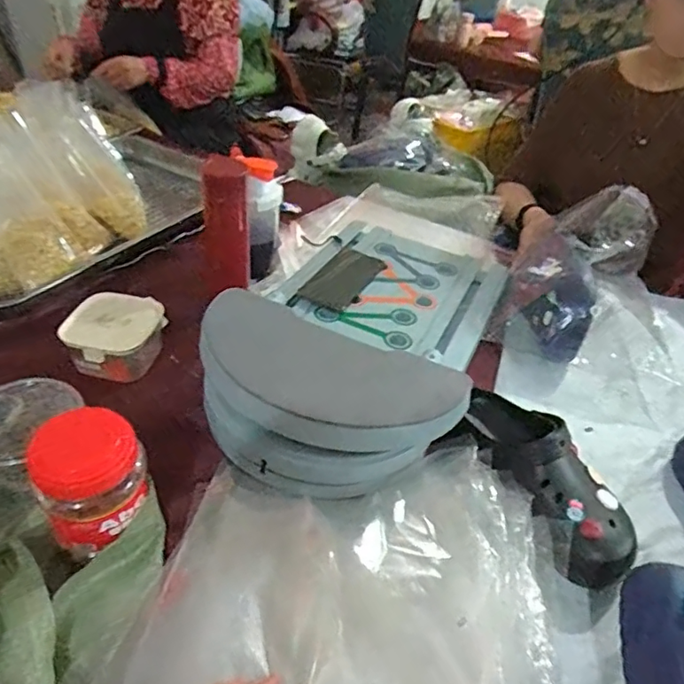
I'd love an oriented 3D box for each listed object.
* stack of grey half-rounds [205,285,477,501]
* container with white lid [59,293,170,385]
[{"bbox_3d":[-0.038,0.075,0.622,0.312,0.111,0.169,20,41,15],"label":"stack of grey half-rounds"},{"bbox_3d":[-0.302,-0.008,0.725,0.109,0.062,0.111,11,40,5],"label":"container with white lid"}]

